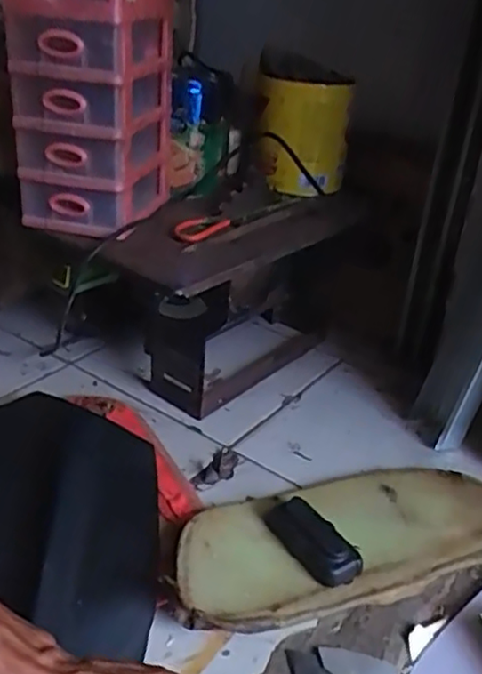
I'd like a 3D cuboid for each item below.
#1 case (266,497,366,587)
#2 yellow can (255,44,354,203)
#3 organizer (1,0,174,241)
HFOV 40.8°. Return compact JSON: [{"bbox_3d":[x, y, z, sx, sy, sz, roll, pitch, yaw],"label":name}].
[{"bbox_3d":[0.074,0.211,0.679,0.054,0.021,0.113,-15,34,-30],"label":"case"},{"bbox_3d":[0.084,-0.278,0.911,0.126,0.166,0.126,6,29,5],"label":"yellow can"},{"bbox_3d":[-0.167,-0.260,0.745,0.149,0.255,0.155,6,29,5],"label":"organizer"}]

